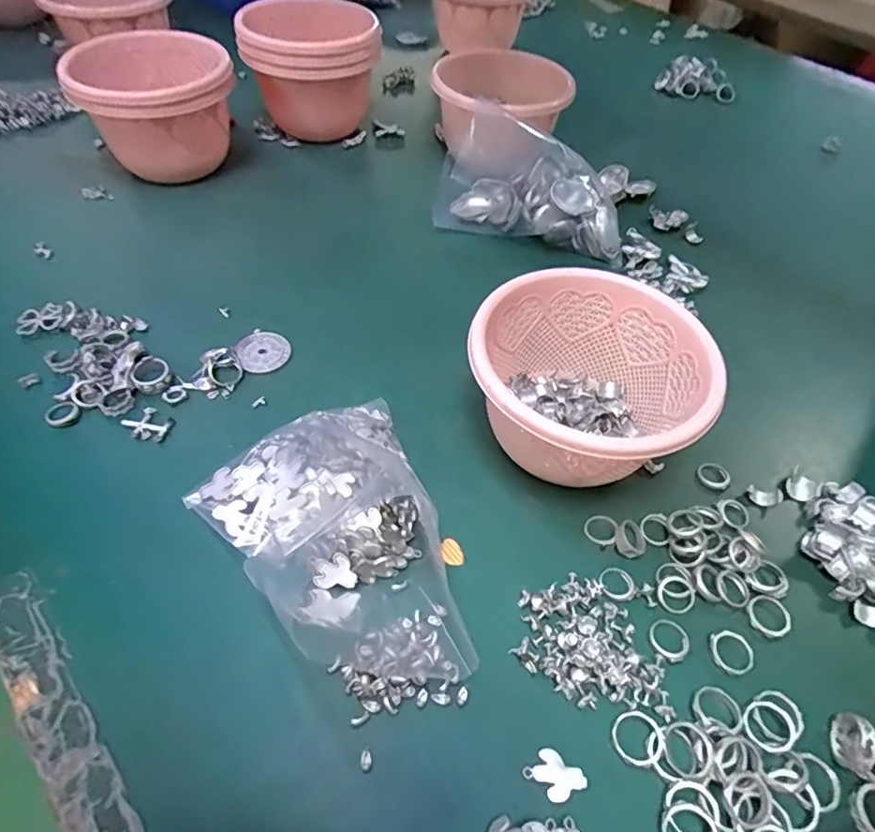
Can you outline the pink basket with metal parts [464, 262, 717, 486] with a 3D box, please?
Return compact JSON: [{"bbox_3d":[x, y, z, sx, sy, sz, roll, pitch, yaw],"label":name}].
[{"bbox_3d":[0.098,-0.021,0.367,0.143,0.086,0.137,19,54,11],"label":"pink basket with metal parts"}]

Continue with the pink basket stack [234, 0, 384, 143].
[{"bbox_3d":[-0.139,-0.387,0.630,0.145,0.133,0.133,-6,53,-7],"label":"pink basket stack"}]

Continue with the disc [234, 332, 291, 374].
[{"bbox_3d":[-0.140,-0.053,0.437,0.040,0.007,0.039,1,53,-2],"label":"disc"}]

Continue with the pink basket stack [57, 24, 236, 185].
[{"bbox_3d":[-0.284,-0.312,0.570,0.149,0.110,0.145,-2,53,-5],"label":"pink basket stack"}]

